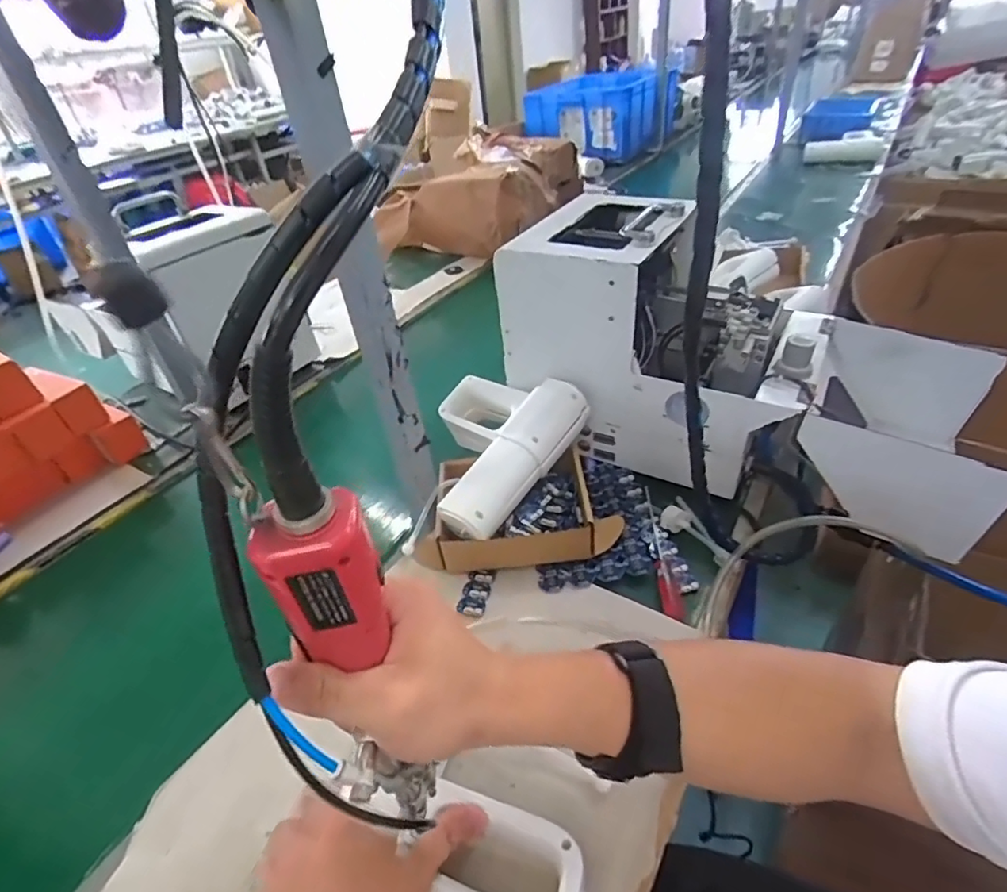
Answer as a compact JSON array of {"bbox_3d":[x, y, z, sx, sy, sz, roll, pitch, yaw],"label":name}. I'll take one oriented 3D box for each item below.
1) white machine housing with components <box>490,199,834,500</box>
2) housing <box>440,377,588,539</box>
[{"bbox_3d":[0.192,-0.133,0.666,0.327,0.264,0.213,16,45,26],"label":"white machine housing with components"},{"bbox_3d":[-0.023,-0.007,0.636,0.185,0.069,0.221,21,56,32],"label":"housing"}]

